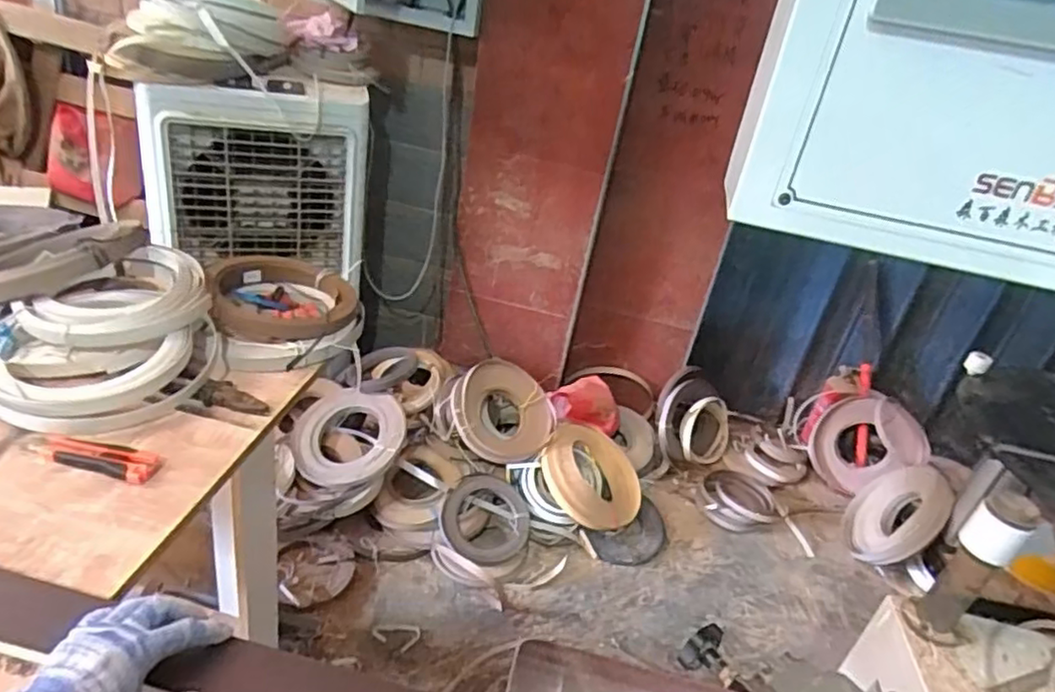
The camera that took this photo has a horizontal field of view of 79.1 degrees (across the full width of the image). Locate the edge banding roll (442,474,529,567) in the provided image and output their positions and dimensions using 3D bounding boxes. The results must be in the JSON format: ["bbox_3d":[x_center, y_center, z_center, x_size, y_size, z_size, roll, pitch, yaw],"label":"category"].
[{"bbox_3d":[-0.105,0.451,1.656,0.226,0.030,0.244,9,46,-9],"label":"edge banding roll"}]

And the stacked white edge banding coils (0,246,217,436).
[{"bbox_3d":[-0.543,-0.021,0.820,0.253,0.097,0.296,-5,33,-27],"label":"stacked white edge banding coils"}]

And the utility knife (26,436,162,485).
[{"bbox_3d":[-0.471,0.117,0.693,0.141,0.016,0.040,16,29,9],"label":"utility knife"}]

